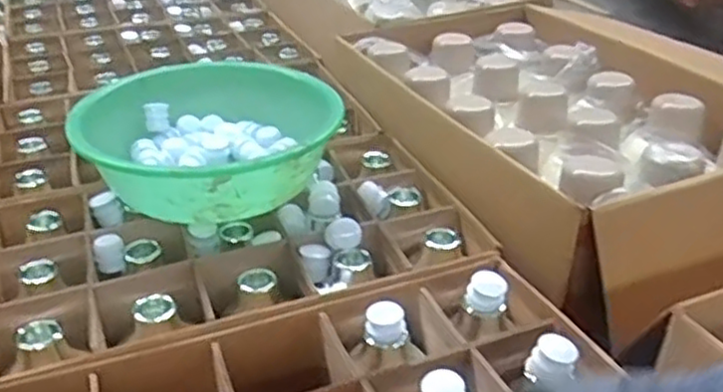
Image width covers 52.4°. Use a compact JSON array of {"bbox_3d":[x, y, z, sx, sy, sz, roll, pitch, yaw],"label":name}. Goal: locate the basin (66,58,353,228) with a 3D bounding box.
[{"bbox_3d":[-0.205,-0.073,1.021,0.325,0.132,0.325,0,30,0],"label":"basin"}]

